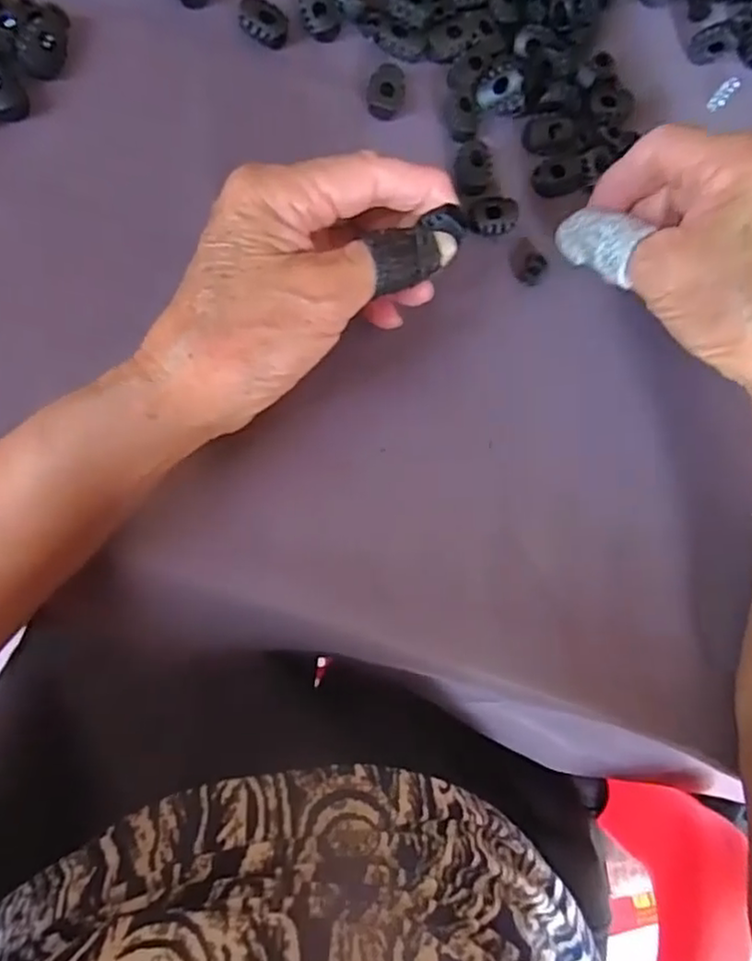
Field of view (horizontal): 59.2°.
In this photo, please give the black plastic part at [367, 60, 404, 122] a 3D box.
[{"bbox_3d":[0.005,-0.178,0.302,0.016,0.008,0.022,1,84,-10],"label":"black plastic part"}]

